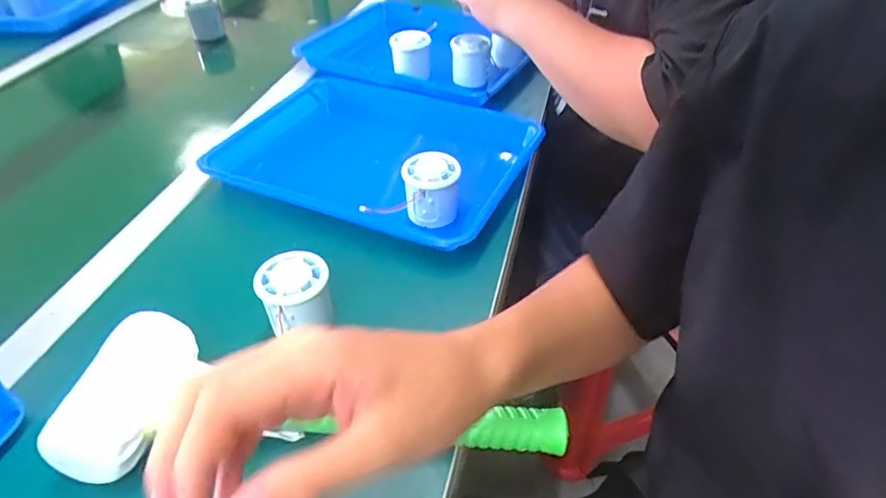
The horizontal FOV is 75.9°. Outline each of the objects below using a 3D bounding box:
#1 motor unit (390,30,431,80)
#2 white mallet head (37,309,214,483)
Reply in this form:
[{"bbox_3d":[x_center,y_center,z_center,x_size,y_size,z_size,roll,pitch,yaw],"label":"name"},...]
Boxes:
[{"bbox_3d":[-0.044,-0.270,0.802,0.056,0.055,0.057,-4,42,-2],"label":"motor unit"},{"bbox_3d":[-0.216,0.102,0.399,0.059,0.047,0.115,8,42,11],"label":"white mallet head"}]

